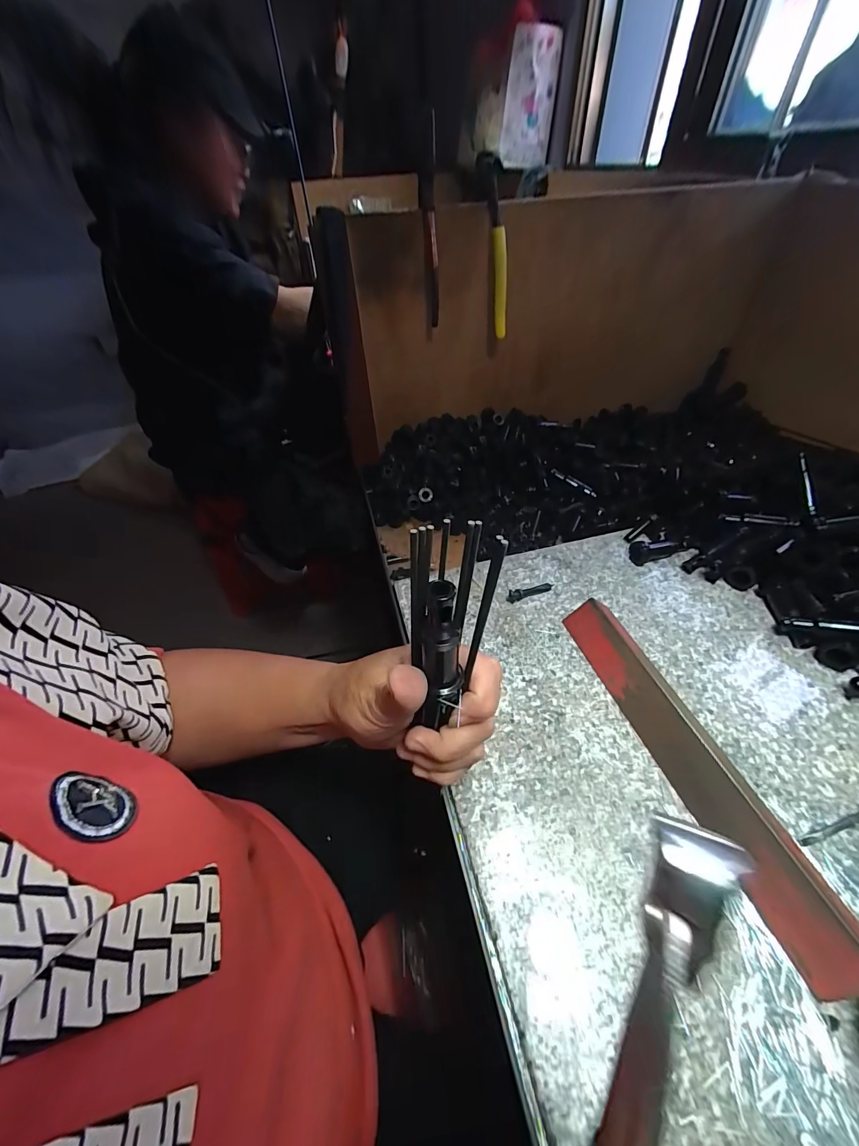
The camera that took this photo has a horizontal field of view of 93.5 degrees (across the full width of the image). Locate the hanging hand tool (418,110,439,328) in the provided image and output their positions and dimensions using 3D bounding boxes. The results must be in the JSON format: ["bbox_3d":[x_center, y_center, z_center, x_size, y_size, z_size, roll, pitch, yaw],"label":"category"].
[{"bbox_3d":[0.000,-0.341,0.410,0.015,0.155,0.032,-3,46,0],"label":"hanging hand tool"}]

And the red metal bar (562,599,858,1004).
[{"bbox_3d":[0.178,0.123,0.289,0.030,0.033,0.255,-15,48,-11],"label":"red metal bar"}]

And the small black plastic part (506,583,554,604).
[{"bbox_3d":[0.101,0.018,0.403,0.050,0.011,0.009,-18,48,-14],"label":"small black plastic part"}]

